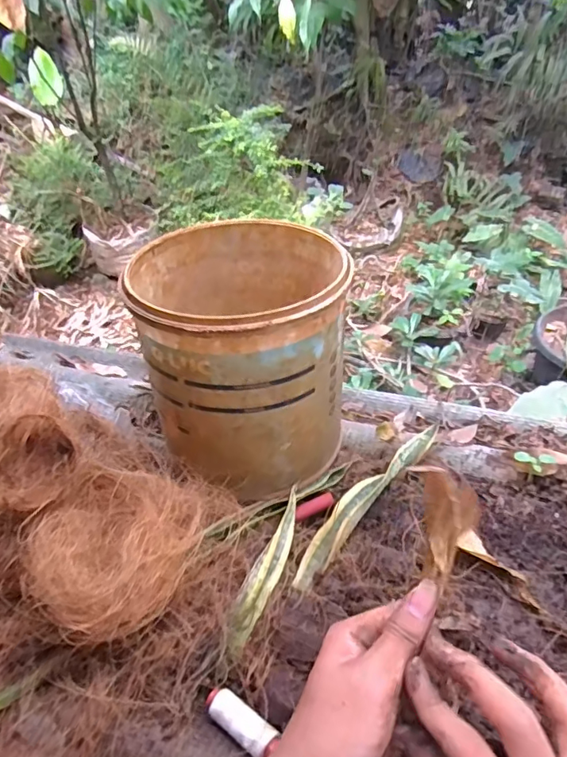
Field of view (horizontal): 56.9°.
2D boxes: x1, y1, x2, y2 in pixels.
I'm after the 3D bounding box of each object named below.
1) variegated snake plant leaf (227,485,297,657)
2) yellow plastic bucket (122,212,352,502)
[{"bbox_3d":[-0.010,0.142,0.402,0.019,0.016,0.131,13,48,20],"label":"variegated snake plant leaf"},{"bbox_3d":[-0.030,-0.026,0.470,0.172,0.174,0.202,-11,44,-3],"label":"yellow plastic bucket"}]

